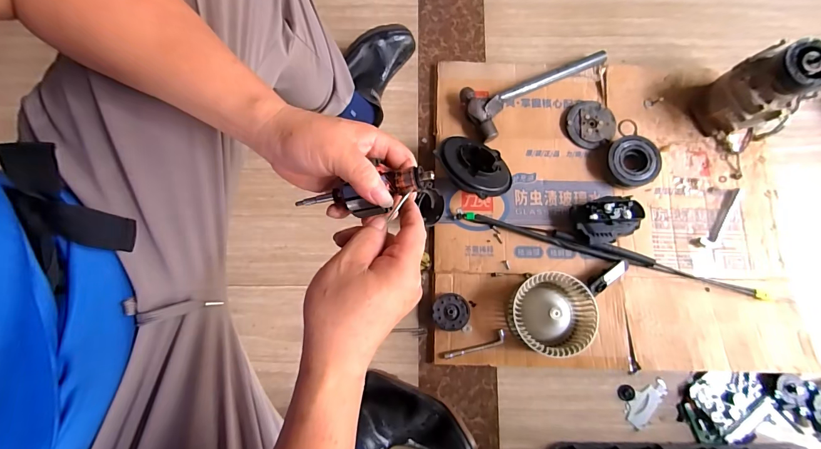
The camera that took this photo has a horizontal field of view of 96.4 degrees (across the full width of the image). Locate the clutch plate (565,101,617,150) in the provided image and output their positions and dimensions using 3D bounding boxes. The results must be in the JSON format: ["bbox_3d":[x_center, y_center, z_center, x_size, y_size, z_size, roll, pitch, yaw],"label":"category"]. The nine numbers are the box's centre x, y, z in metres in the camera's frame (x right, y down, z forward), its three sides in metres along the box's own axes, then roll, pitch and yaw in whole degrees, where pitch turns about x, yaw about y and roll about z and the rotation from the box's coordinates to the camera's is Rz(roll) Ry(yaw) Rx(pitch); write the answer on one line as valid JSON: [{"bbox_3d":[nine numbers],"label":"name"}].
[{"bbox_3d":[0.380,-0.213,0.777,0.098,0.011,0.100,0,79,0],"label":"clutch plate"}]

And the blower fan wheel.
[{"bbox_3d":[0.255,0.161,0.671,0.139,0.076,0.137,-1,79,0],"label":"blower fan wheel"}]

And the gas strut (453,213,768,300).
[{"bbox_3d":[0.387,0.054,0.719,0.605,0.022,0.023,15,79,3],"label":"gas strut"}]

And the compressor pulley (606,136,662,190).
[{"bbox_3d":[0.453,-0.127,0.752,0.104,0.041,0.101,0,79,0],"label":"compressor pulley"}]

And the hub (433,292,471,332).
[{"bbox_3d":[0.078,0.169,0.707,0.070,0.019,0.068,0,79,0],"label":"hub"}]

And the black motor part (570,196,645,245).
[{"bbox_3d":[0.376,-0.009,0.710,0.112,0.061,0.085,-20,80,-4],"label":"black motor part"}]

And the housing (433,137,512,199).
[{"bbox_3d":[0.127,-0.112,0.719,0.144,0.043,0.149,-25,66,-35],"label":"housing"}]

